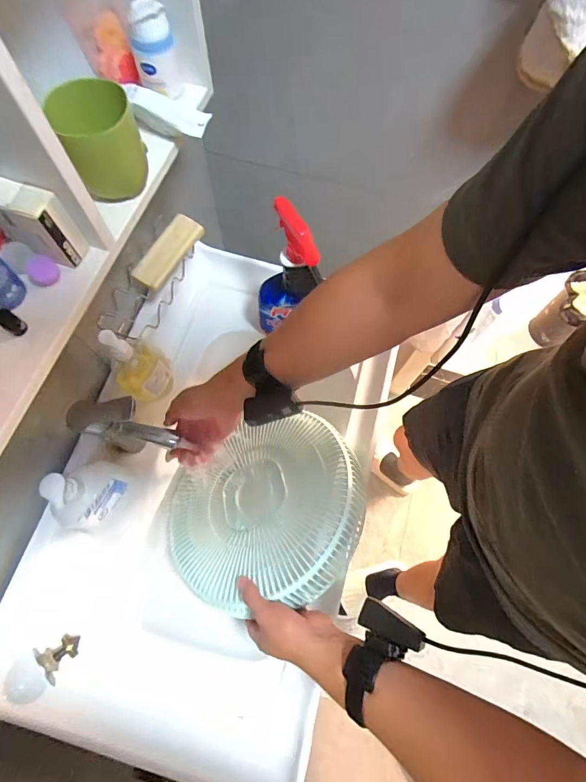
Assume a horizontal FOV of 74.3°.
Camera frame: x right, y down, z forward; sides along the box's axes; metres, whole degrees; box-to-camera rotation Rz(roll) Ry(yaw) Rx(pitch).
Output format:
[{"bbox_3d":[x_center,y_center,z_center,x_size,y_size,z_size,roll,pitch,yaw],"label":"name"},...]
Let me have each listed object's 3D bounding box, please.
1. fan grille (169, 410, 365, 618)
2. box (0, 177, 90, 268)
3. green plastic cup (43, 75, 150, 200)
[{"bbox_3d":[-0.054,0.188,0.625,0.331,0.047,0.279,-18,51,12],"label":"fan grille"},{"bbox_3d":[-0.231,-0.151,0.350,0.058,0.065,0.033,23,70,6],"label":"box"},{"bbox_3d":[-0.184,-0.244,0.377,0.067,0.078,0.065,1,70,-2],"label":"green plastic cup"}]

